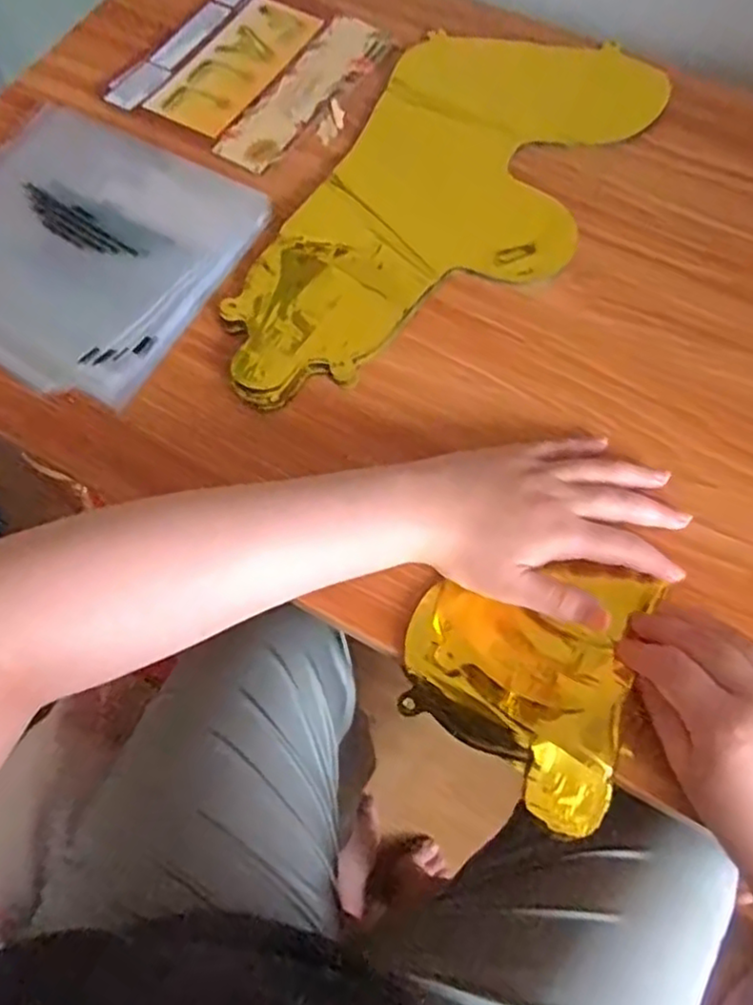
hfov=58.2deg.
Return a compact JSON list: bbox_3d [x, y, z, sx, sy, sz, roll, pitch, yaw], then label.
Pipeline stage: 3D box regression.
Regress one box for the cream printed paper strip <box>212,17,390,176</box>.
[{"bbox_3d":[-0.059,-0.338,0.558,0.057,0.006,0.189,30,70,12],"label":"cream printed paper strip"}]

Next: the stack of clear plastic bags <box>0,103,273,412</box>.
[{"bbox_3d":[-0.226,-0.191,0.494,0.228,0.014,0.206,27,70,11],"label":"stack of clear plastic bags"}]

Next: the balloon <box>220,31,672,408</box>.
[{"bbox_3d":[0.052,-0.226,0.513,0.192,0.014,0.415,29,71,11],"label":"balloon"}]

